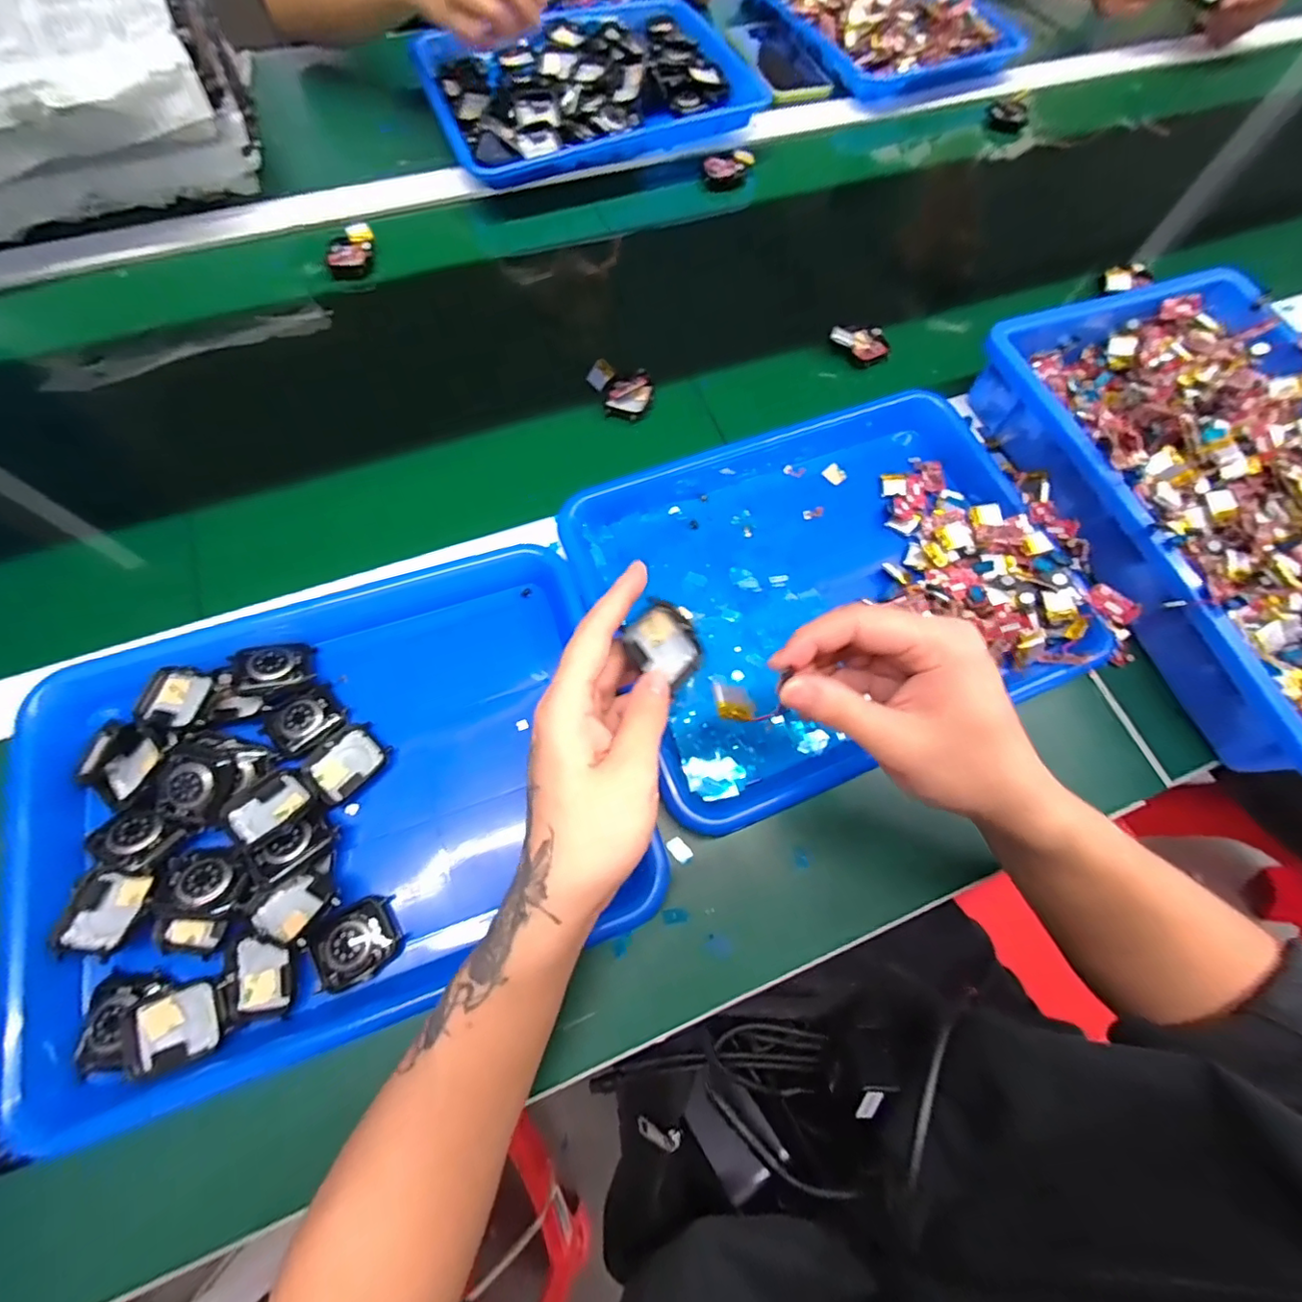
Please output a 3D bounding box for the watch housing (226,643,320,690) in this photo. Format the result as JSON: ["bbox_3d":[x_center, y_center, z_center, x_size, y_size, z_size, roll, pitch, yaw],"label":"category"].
[{"bbox_3d":[-0.241,0.009,0.350,0.045,0.010,0.036,-9,58,-27],"label":"watch housing"}]

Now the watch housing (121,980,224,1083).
[{"bbox_3d":[-0.248,0.196,0.284,0.042,0.008,0.035,-19,72,-10],"label":"watch housing"}]

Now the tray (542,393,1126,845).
[{"bbox_3d":[0.123,-0.060,0.401,0.329,0.048,0.272,-22,72,-11],"label":"tray"}]

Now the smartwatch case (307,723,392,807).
[{"bbox_3d":[-0.185,0.068,0.335,0.033,0.009,0.042,43,73,12],"label":"smartwatch case"}]

